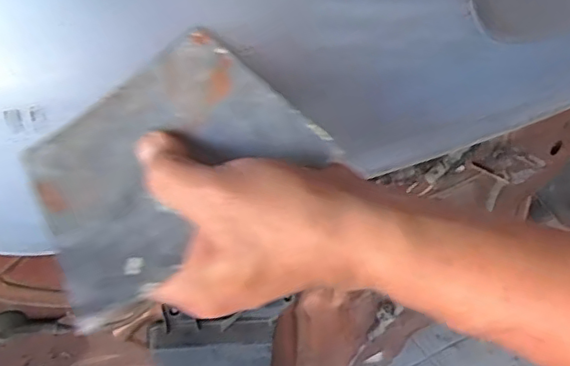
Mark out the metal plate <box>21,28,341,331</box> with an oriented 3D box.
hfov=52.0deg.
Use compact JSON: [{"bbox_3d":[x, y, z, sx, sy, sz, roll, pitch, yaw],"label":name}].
[{"bbox_3d":[-0.061,-0.011,0.293,0.138,0.010,0.098,-36,73,-5],"label":"metal plate"}]

